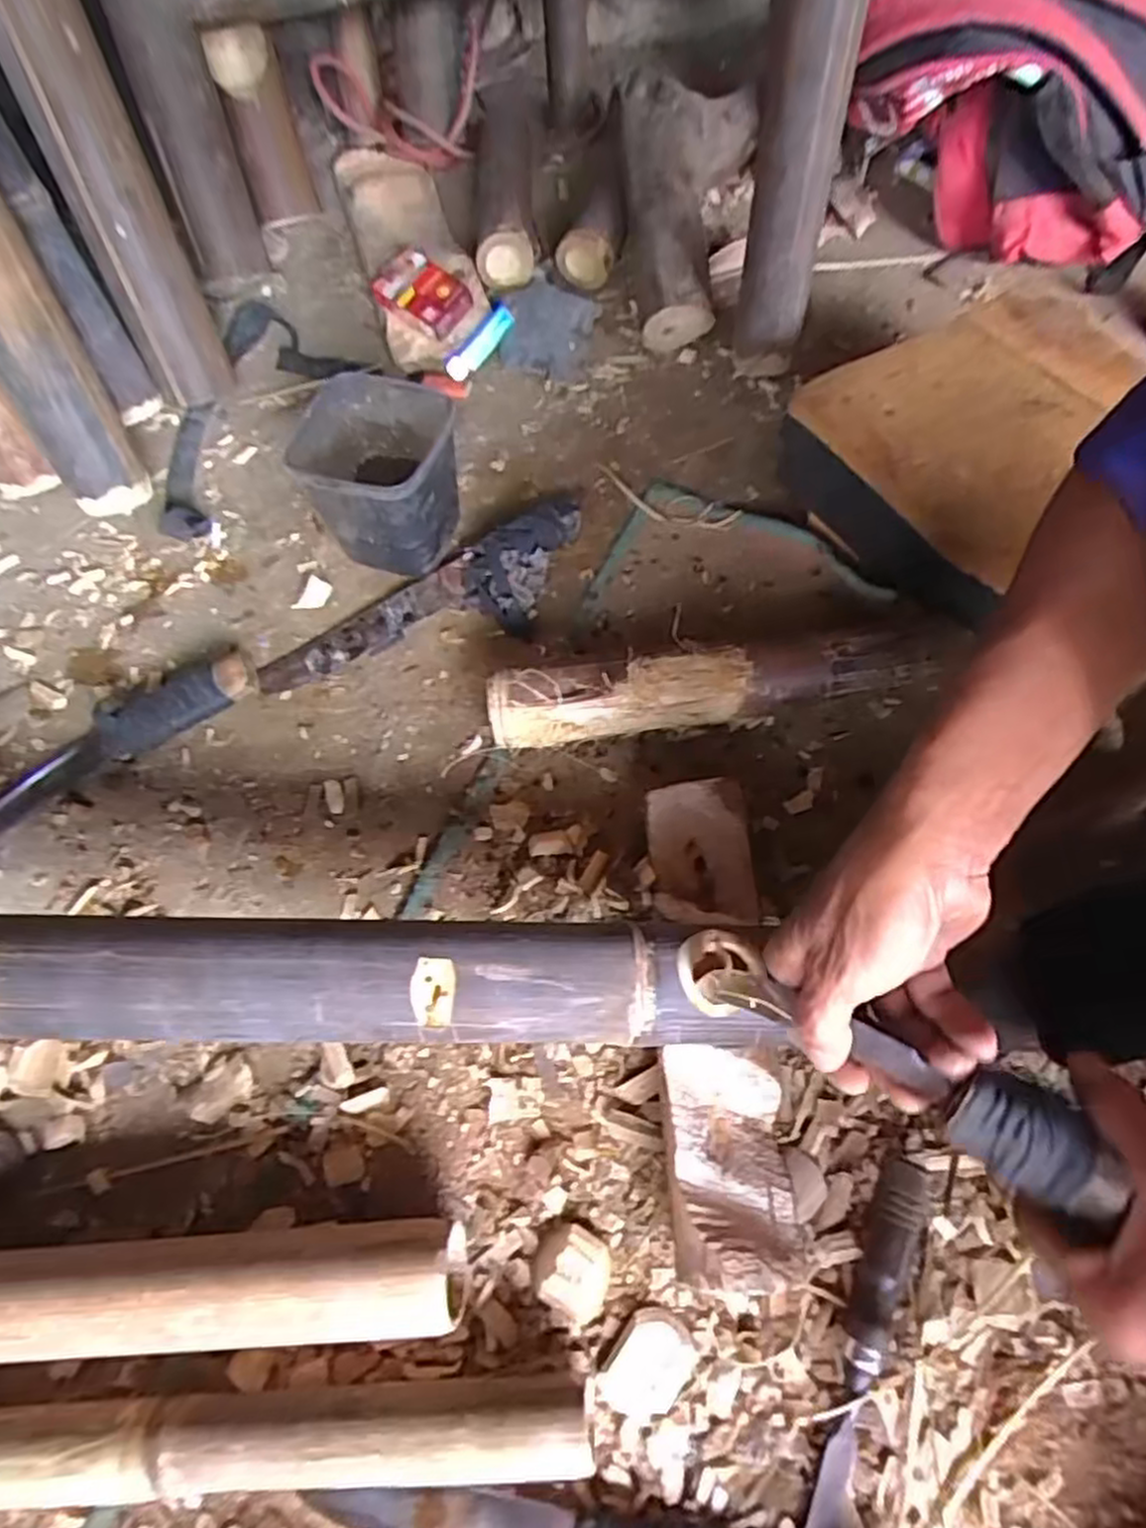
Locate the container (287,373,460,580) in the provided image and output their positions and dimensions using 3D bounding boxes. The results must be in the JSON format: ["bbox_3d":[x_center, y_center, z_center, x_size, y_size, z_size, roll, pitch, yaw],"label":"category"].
[{"bbox_3d":[-0.162,-0.240,0.647,0.135,0.129,0.128,10,66,8],"label":"container"}]

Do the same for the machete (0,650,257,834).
[{"bbox_3d":[-0.400,-0.012,0.615,0.289,0.027,0.074,-35,68,-12],"label":"machete"}]

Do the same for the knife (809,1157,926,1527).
[{"bbox_3d":[0.168,0.337,0.419,0.032,0.027,0.214,17,68,11],"label":"knife"}]

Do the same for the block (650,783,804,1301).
[{"bbox_3d":[0.092,0.156,0.484,0.070,0.066,0.297,-3,65,2],"label":"block"}]

